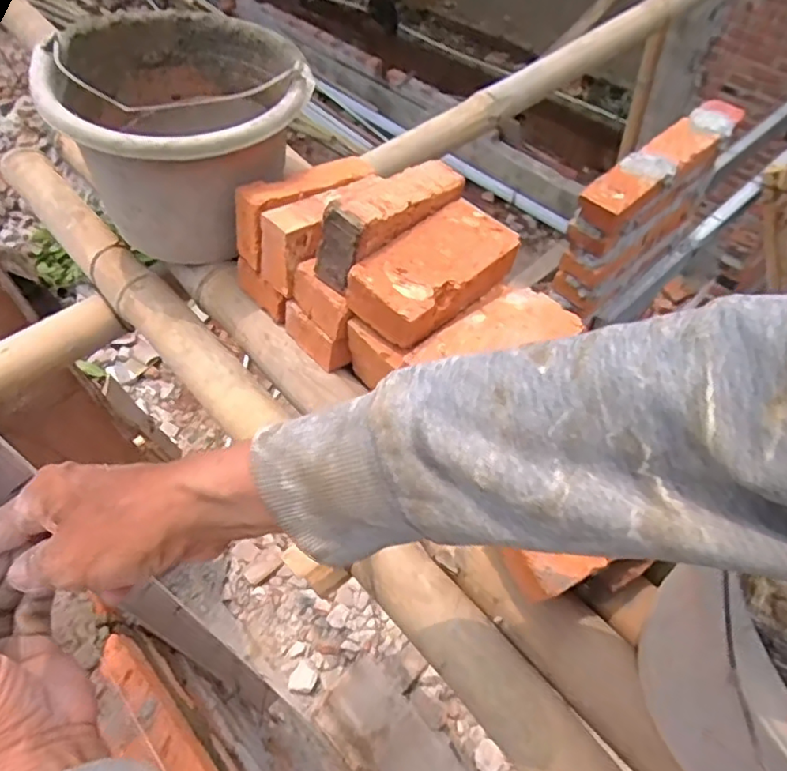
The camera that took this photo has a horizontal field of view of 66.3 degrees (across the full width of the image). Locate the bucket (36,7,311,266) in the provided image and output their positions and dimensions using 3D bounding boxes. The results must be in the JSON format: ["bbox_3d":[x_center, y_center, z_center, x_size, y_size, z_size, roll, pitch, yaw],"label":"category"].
[{"bbox_3d":[-0.217,-0.291,0.668,0.239,0.176,0.278,-15,55,-8],"label":"bucket"}]

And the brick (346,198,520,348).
[{"bbox_3d":[0.041,-0.108,0.550,0.160,0.043,0.092,-40,62,-23],"label":"brick"}]

